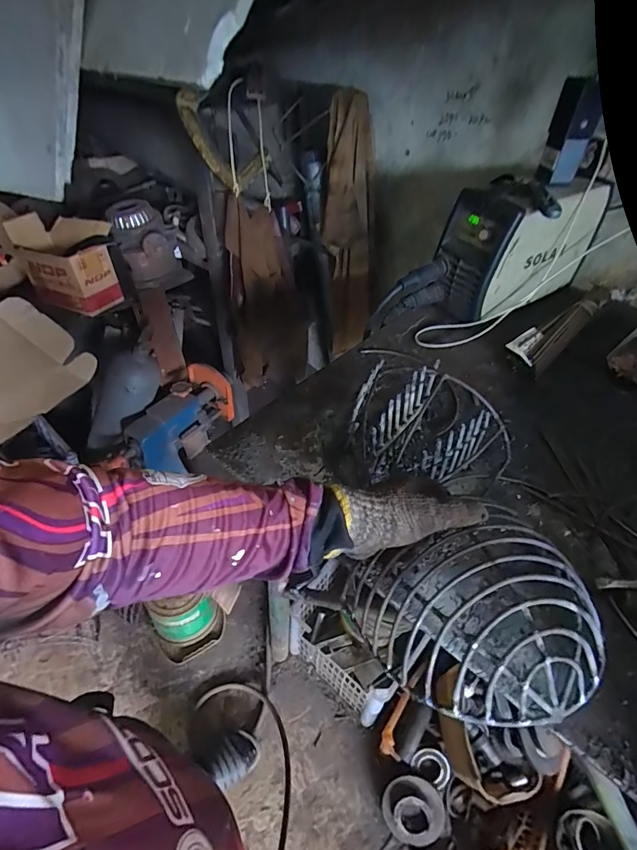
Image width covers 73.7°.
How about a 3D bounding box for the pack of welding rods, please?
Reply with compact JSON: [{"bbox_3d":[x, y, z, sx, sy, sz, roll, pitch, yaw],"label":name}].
[{"bbox_3d":[0.460,-0.172,0.805,0.251,0.025,0.072,-28,53,-26],"label":"pack of welding rods"}]

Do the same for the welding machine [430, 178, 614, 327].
[{"bbox_3d":[0.402,-0.367,0.848,0.322,0.211,0.176,-31,54,-28],"label":"welding machine"}]

